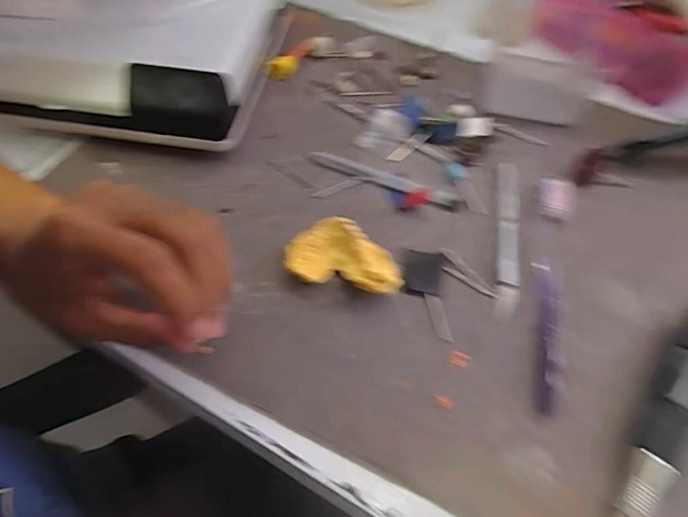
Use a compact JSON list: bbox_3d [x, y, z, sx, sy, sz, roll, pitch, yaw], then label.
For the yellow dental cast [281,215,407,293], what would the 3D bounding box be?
[{"bbox_3d":[0.001,0.000,0.296,0.078,0.029,0.042,16,60,6],"label":"yellow dental cast"}]

